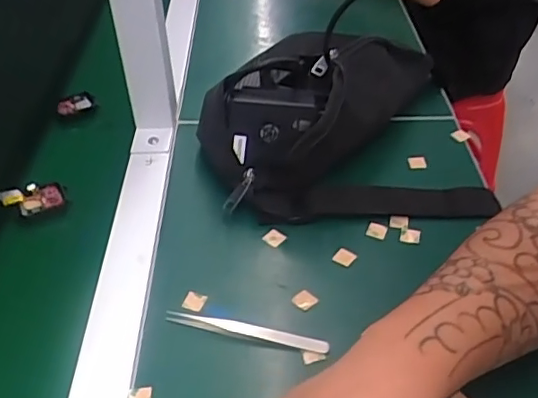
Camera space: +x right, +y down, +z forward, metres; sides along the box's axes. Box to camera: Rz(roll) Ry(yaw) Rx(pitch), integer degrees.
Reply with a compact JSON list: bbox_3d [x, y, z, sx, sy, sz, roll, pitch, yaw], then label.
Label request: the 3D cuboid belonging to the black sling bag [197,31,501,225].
[{"bbox_3d":[0.065,-0.086,0.553,0.258,0.091,0.217,-2,43,-1],"label":"black sling bag"}]

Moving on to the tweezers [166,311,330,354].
[{"bbox_3d":[-0.017,0.094,0.413,0.118,0.007,0.011,8,44,10],"label":"tweezers"}]

